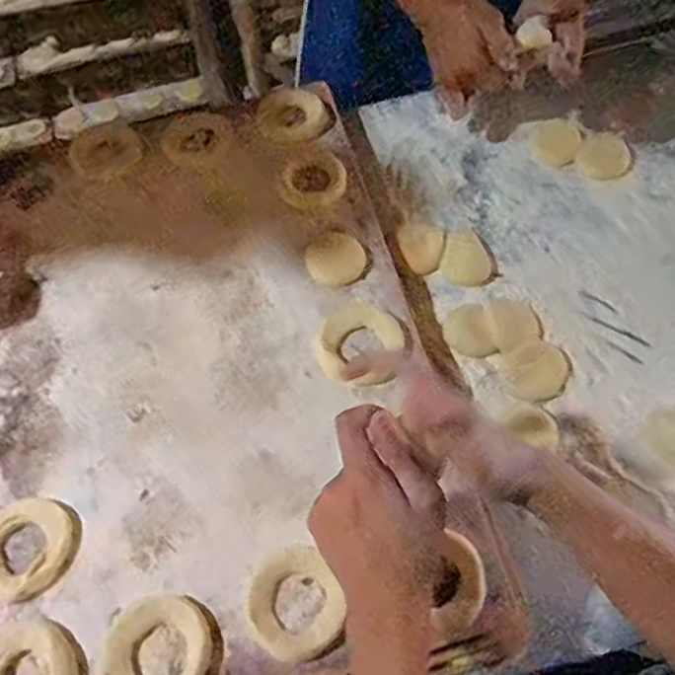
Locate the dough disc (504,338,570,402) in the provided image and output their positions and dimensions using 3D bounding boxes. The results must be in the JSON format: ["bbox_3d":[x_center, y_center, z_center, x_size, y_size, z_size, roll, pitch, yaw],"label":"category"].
[{"bbox_3d":[0.197,0.032,0.623,0.064,0.007,0.058,-19,64,-7],"label":"dough disc"}]

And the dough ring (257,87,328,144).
[{"bbox_3d":[-0.050,-0.256,0.723,0.077,0.020,0.064,-24,65,-9],"label":"dough ring"}]

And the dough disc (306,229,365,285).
[{"bbox_3d":[-0.002,-0.080,0.639,0.058,0.007,0.058,-1,64,2],"label":"dough disc"}]

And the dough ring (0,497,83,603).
[{"bbox_3d":[-0.256,0.174,0.523,0.085,0.015,0.076,-8,64,-1],"label":"dough ring"}]

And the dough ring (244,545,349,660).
[{"bbox_3d":[-0.034,0.208,0.495,0.072,0.011,0.077,-1,64,2],"label":"dough ring"}]

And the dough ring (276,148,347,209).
[{"bbox_3d":[-0.028,-0.172,0.683,0.072,0.009,0.077,-1,64,2],"label":"dough ring"}]

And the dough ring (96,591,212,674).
[{"bbox_3d":[-0.135,0.237,0.474,0.079,0.013,0.079,-1,64,2],"label":"dough ring"}]

